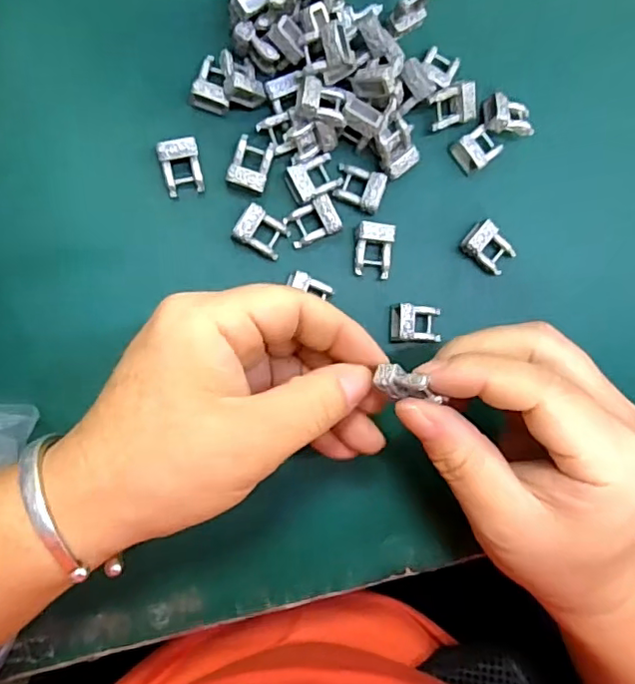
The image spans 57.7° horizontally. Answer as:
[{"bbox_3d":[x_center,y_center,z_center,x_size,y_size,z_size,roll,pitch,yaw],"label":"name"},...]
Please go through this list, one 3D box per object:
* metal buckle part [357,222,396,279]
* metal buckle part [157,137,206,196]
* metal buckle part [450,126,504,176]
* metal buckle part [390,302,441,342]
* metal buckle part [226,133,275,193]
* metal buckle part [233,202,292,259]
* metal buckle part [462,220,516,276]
[{"bbox_3d":[0.025,-0.041,0.258,0.018,0.010,0.023,5,88,-9],"label":"metal buckle part"},{"bbox_3d":[-0.058,-0.075,0.246,0.016,0.010,0.021,-14,91,-9],"label":"metal buckle part"},{"bbox_3d":[0.075,-0.090,0.266,0.020,0.008,0.016,-36,95,-8],"label":"metal buckle part"},{"bbox_3d":[0.045,-0.009,0.261,0.023,0.009,0.017,1,89,-9],"label":"metal buckle part"},{"bbox_3d":[-0.029,-0.077,0.251,0.016,0.010,0.022,18,86,-8],"label":"metal buckle part"},{"bbox_3d":[-0.024,-0.048,0.251,0.021,0.010,0.016,29,85,-8],"label":"metal buckle part"},{"bbox_3d":[0.080,-0.044,0.267,0.025,0.010,0.016,38,84,-7],"label":"metal buckle part"}]

